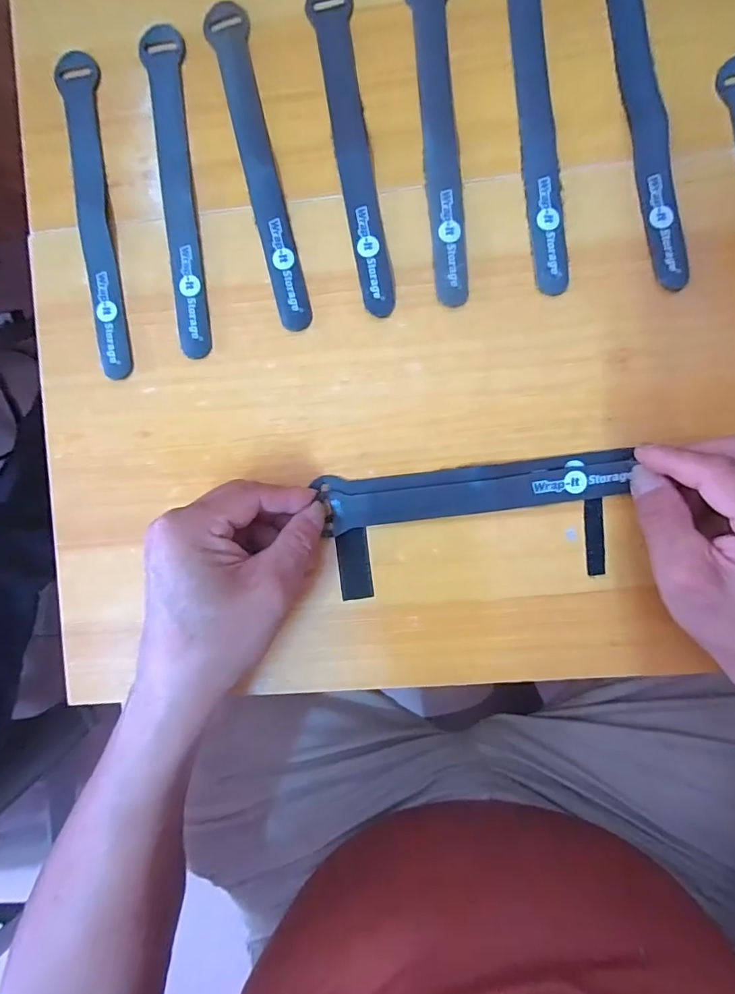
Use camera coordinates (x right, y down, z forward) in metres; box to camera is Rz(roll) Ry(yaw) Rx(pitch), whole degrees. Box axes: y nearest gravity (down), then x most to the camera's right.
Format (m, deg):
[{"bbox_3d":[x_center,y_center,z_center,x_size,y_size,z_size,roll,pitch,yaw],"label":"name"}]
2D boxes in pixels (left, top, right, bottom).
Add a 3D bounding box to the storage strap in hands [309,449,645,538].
[{"bbox_3d":[0.061,-0.004,0.277,0.175,0.009,0.030,-7,91,4],"label":"storage strap in hands"}]

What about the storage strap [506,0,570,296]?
[{"bbox_3d":[0.099,-0.218,0.271,0.023,0.004,0.196,-5,91,4],"label":"storage strap"}]

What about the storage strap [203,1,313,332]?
[{"bbox_3d":[-0.064,-0.199,0.283,0.023,0.004,0.198,-15,90,4],"label":"storage strap"}]

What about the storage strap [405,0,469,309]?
[{"bbox_3d":[0.043,-0.212,0.275,0.023,0.004,0.195,-6,91,4],"label":"storage strap"}]

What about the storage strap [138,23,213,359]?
[{"bbox_3d":[-0.115,-0.187,0.287,0.024,0.004,0.200,-8,91,4],"label":"storage strap"}]

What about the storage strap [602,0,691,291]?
[{"bbox_3d":[0.159,-0.215,0.267,0.023,0.004,0.192,-10,91,4],"label":"storage strap"}]

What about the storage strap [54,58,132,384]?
[{"bbox_3d":[-0.169,-0.174,0.290,0.022,0.004,0.198,-8,91,4],"label":"storage strap"}]

